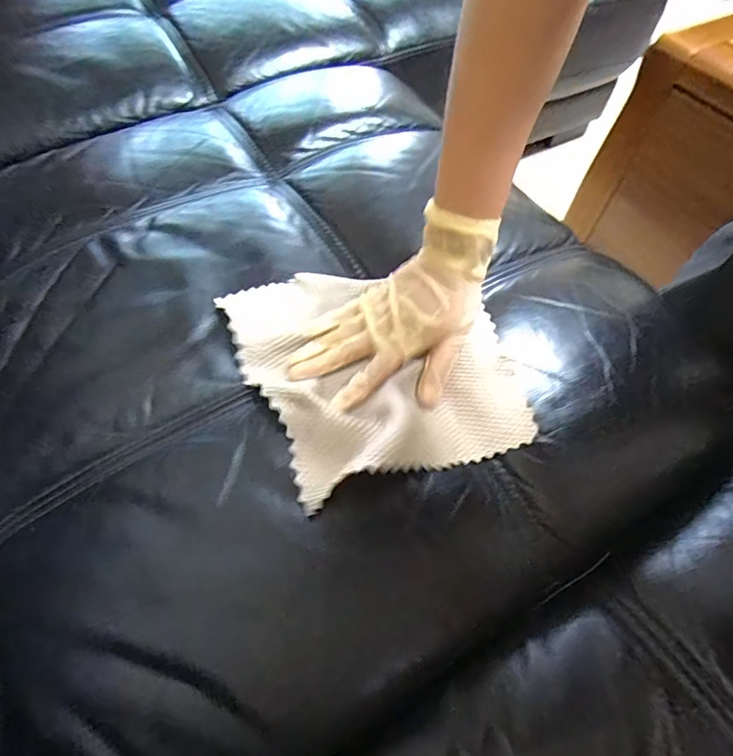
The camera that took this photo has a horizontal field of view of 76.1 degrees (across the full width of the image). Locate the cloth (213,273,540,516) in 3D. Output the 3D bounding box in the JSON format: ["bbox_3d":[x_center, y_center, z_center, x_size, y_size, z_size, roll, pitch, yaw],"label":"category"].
[{"bbox_3d":[0.007,-0.019,0.395,0.215,0.047,0.210,-15,62,-14],"label":"cloth"}]

